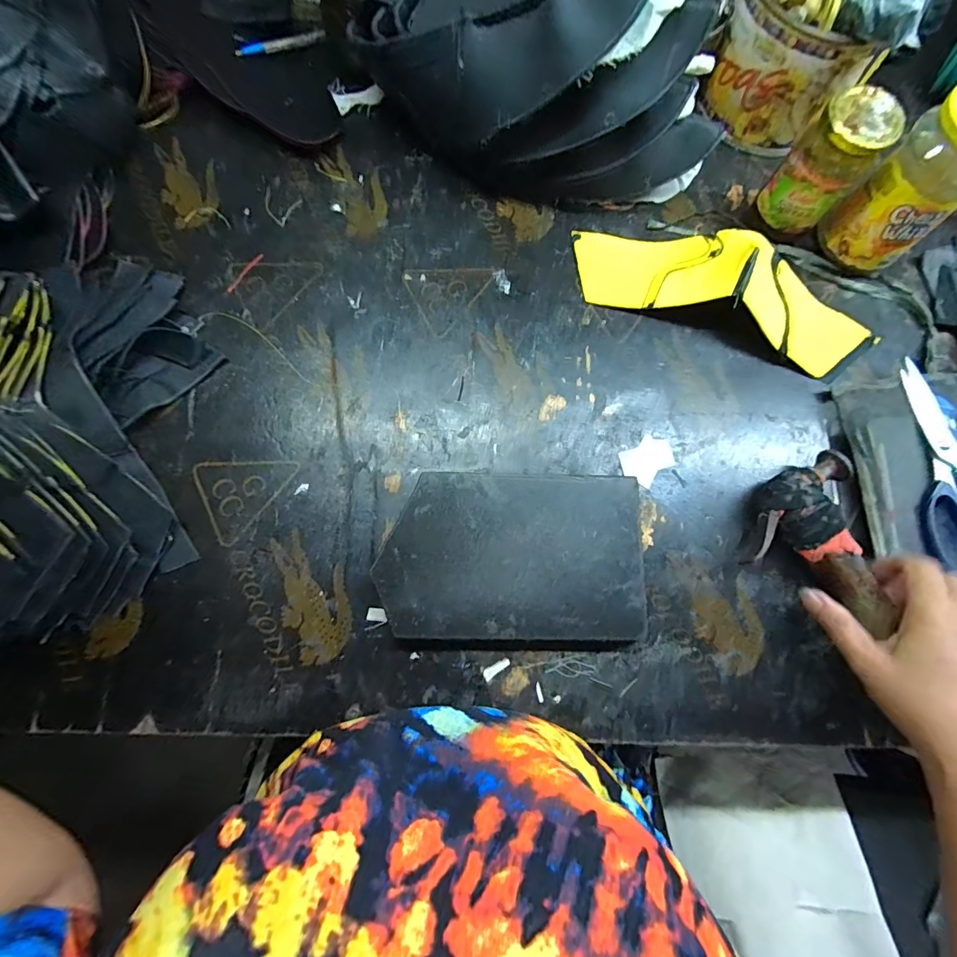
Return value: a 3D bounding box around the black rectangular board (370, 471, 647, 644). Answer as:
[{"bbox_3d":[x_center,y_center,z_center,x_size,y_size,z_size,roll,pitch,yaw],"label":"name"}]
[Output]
[{"bbox_3d":[0.028,0.063,0.371,0.205,0.024,0.130,2,78,0],"label":"black rectangular board"}]

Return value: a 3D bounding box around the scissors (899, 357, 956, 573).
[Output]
[{"bbox_3d":[0.420,-0.014,0.388,0.090,0.011,0.185,-2,78,-1],"label":"scissors"}]

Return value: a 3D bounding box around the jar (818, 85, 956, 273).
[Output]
[{"bbox_3d":[0.375,-0.248,0.389,0.068,0.133,0.075,-43,82,-9],"label":"jar"}]

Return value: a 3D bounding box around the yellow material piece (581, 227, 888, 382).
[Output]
[{"bbox_3d":[0.240,-0.179,0.417,0.277,0.047,0.099,20,79,3],"label":"yellow material piece"}]

